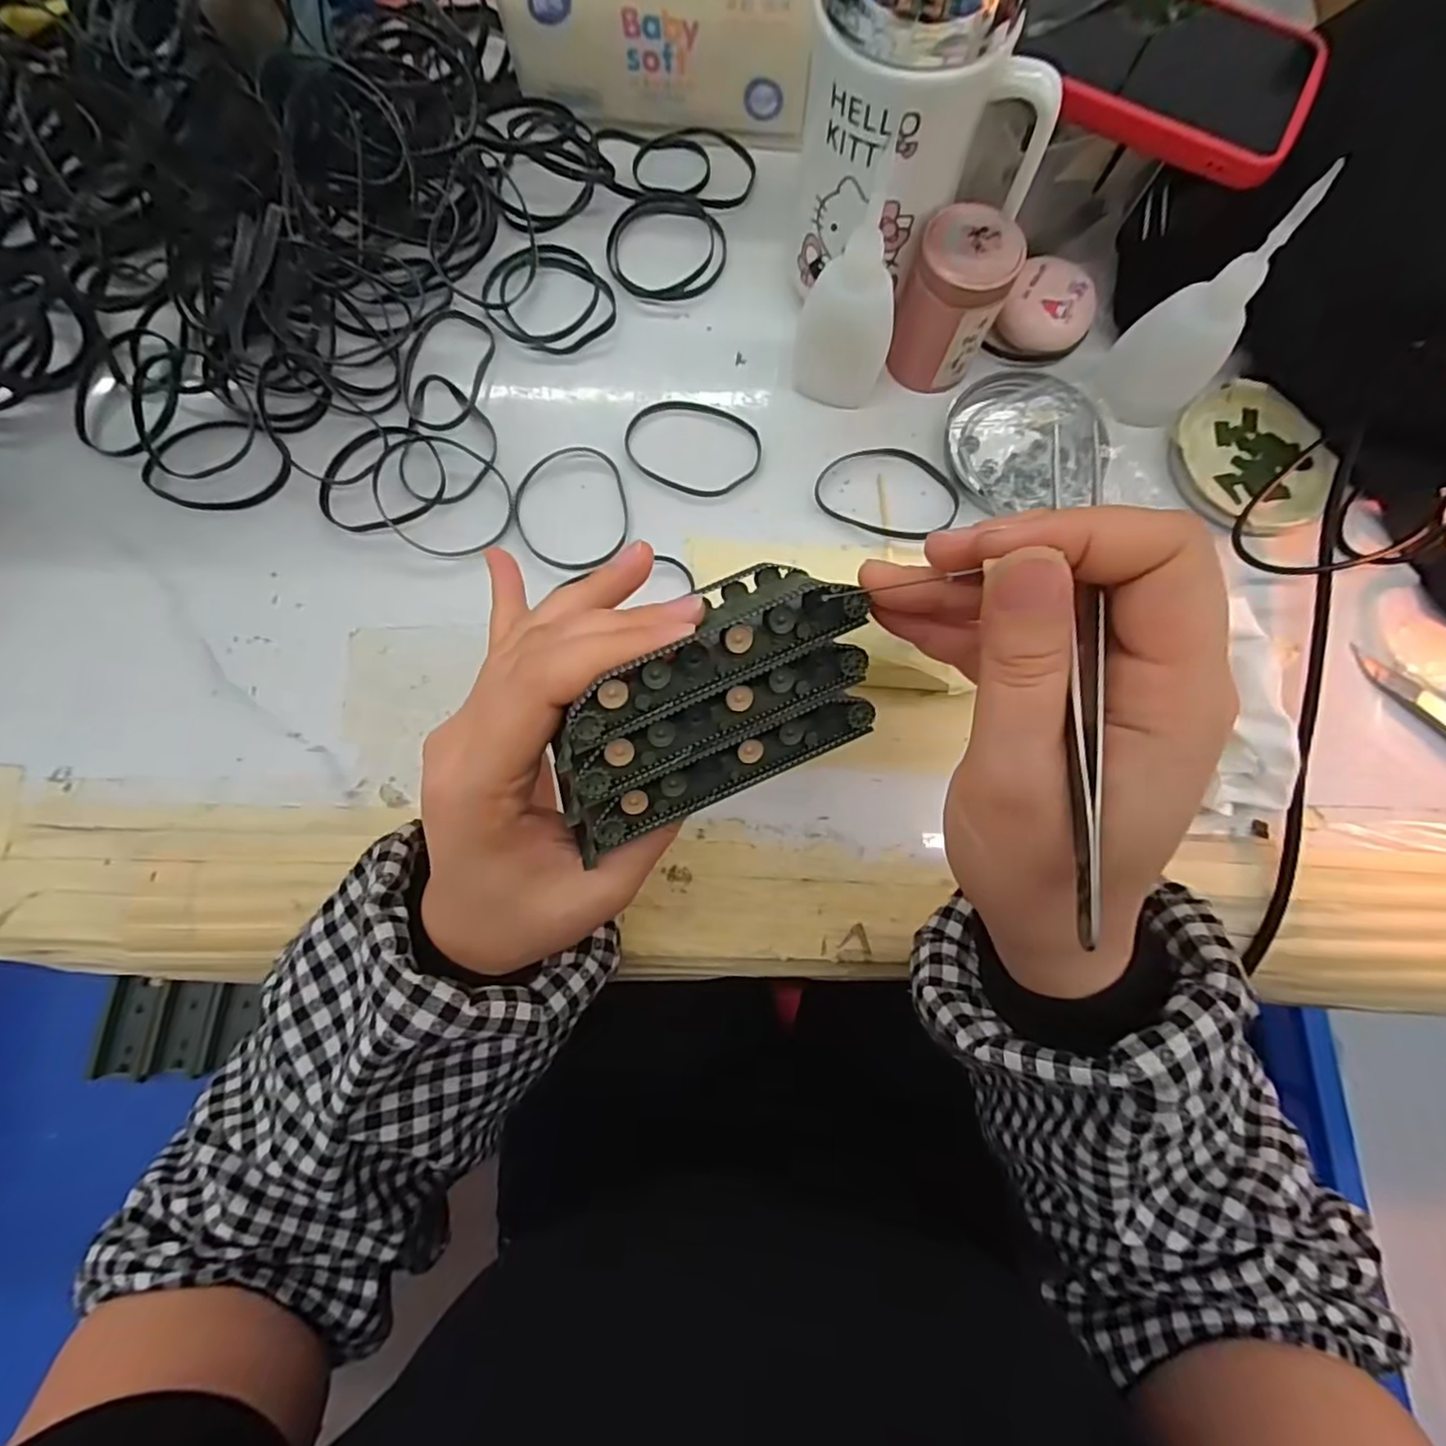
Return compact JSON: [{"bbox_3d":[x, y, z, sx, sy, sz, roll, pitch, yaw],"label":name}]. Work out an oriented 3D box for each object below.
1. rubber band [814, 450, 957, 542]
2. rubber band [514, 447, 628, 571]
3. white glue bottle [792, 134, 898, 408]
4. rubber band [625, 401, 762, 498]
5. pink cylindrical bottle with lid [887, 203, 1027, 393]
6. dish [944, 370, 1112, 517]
[{"bbox_3d":[0.083,-0.115,0.320,0.069,0.004,0.049,24,81,3],"label":"rubber band"},{"bbox_3d":[-0.075,-0.106,0.318,0.054,0.004,0.065,-13,81,-3],"label":"rubber band"},{"bbox_3d":[0.059,-0.190,0.290,0.043,0.090,0.043,15,81,2],"label":"white glue bottle"},{"bbox_3d":[-0.015,-0.139,0.325,0.068,0.004,0.050,18,81,2],"label":"rubber band"},{"bbox_3d":[0.108,-0.201,0.306,0.043,0.060,0.046,0,80,-1],"label":"pink cylindrical bottle with lid"},{"bbox_3d":[0.152,-0.142,0.321,0.074,0.012,0.073,0,80,-1],"label":"dish"}]

